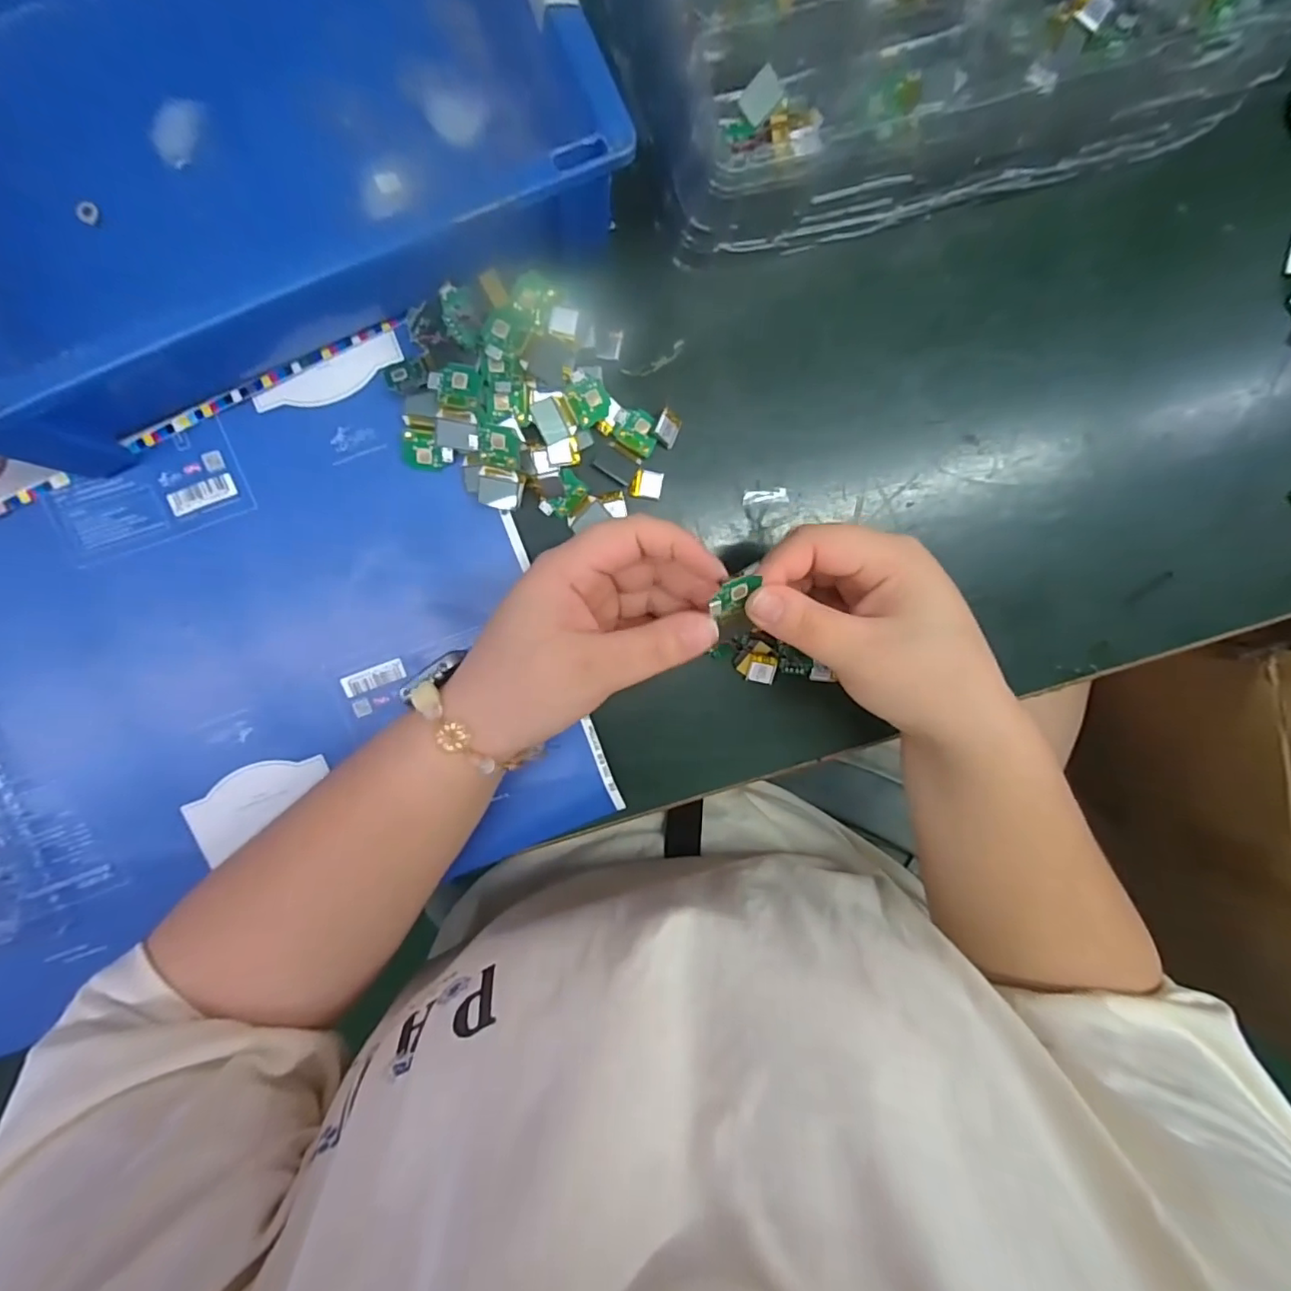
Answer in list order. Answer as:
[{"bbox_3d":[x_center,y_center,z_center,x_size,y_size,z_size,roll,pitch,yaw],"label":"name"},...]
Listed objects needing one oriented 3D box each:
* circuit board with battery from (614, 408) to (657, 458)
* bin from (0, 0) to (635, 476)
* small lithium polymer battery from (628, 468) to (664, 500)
[{"bbox_3d":[-0.005,-0.114,0.305,0.025,0.004,0.020,29,92,-7],"label":"circuit board with battery"},{"bbox_3d":[-0.189,-0.240,0.250,0.303,0.076,0.228,-25,97,-3],"label":"bin"},{"bbox_3d":[0.001,-0.086,0.310,0.017,0.004,0.014,6,94,-6],"label":"small lithium polymer battery"}]

